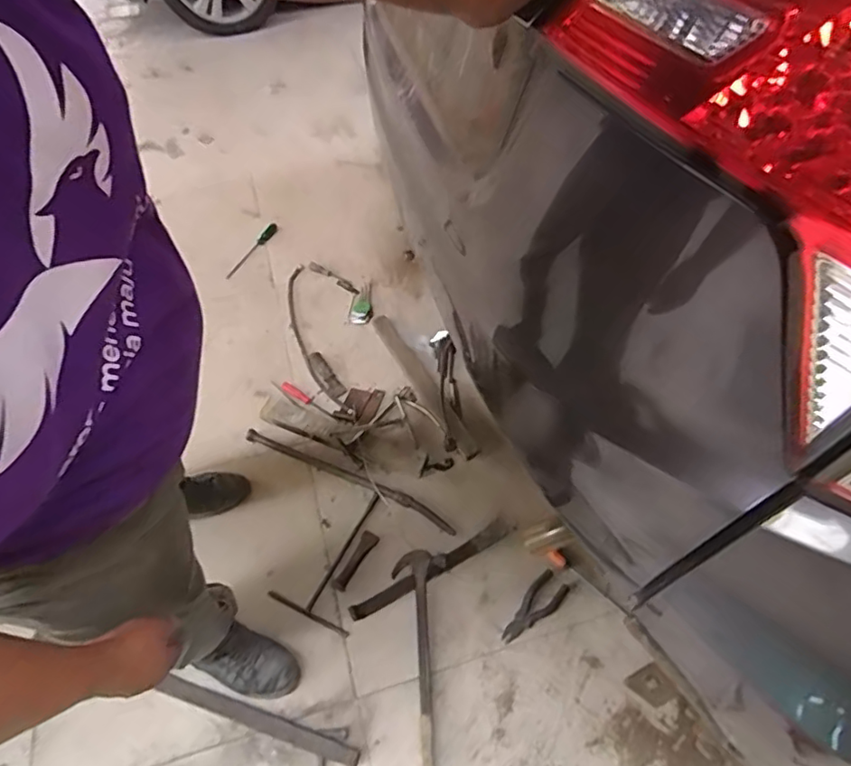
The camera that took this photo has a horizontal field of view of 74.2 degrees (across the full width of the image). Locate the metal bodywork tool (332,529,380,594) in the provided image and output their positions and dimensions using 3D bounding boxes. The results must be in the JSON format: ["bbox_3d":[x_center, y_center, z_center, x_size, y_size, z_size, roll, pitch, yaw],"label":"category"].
[{"bbox_3d":[-0.155,0.391,1.237,0.037,0.011,0.138,26,58,20],"label":"metal bodywork tool"}]

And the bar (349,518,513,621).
[{"bbox_3d":[0.019,0.399,1.214,0.392,0.023,0.042,-26,56,-17],"label":"bar"}]

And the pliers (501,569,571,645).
[{"bbox_3d":[0.224,0.466,1.153,0.066,0.020,0.166,35,61,25],"label":"pliers"}]

